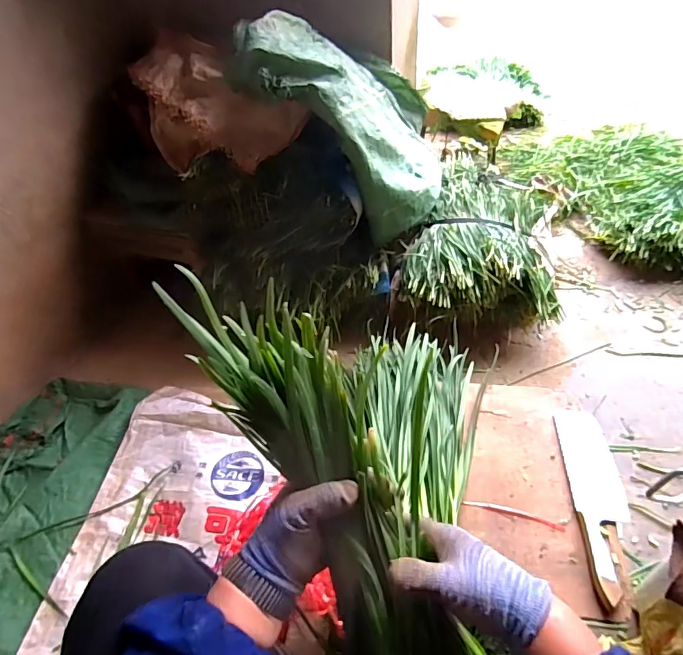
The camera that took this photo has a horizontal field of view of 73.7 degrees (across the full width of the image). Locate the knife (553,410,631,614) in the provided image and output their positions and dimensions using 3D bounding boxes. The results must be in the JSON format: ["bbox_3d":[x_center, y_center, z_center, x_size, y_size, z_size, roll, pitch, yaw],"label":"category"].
[{"bbox_3d":[0.367,0.236,0.646,0.075,0.030,0.281,2,48,8],"label":"knife"}]

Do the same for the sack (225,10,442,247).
[{"bbox_3d":[0.091,-0.551,1.160,0.365,0.435,0.515,19,52,22],"label":"sack"}]

